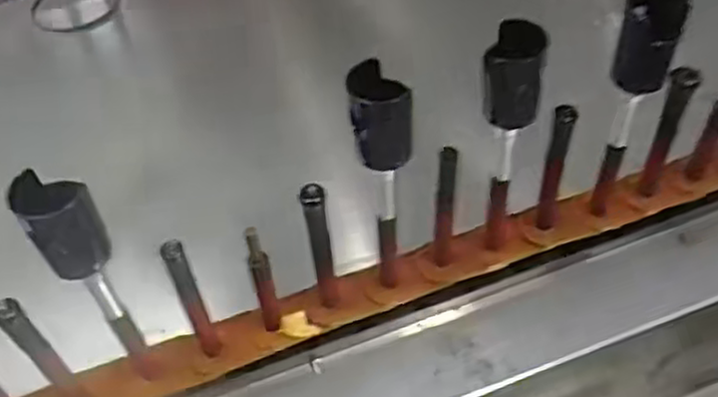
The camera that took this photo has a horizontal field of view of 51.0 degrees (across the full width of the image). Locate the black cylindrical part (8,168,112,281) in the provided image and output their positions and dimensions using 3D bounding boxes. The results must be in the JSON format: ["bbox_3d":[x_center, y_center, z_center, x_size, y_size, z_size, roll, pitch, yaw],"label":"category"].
[{"bbox_3d":[-0.177,0.017,0.450,0.036,0.071,0.031,5,52,6],"label":"black cylindrical part"}]

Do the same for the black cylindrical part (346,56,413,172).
[{"bbox_3d":[0.014,-0.055,0.502,0.040,0.068,0.039,-1,51,1],"label":"black cylindrical part"}]

